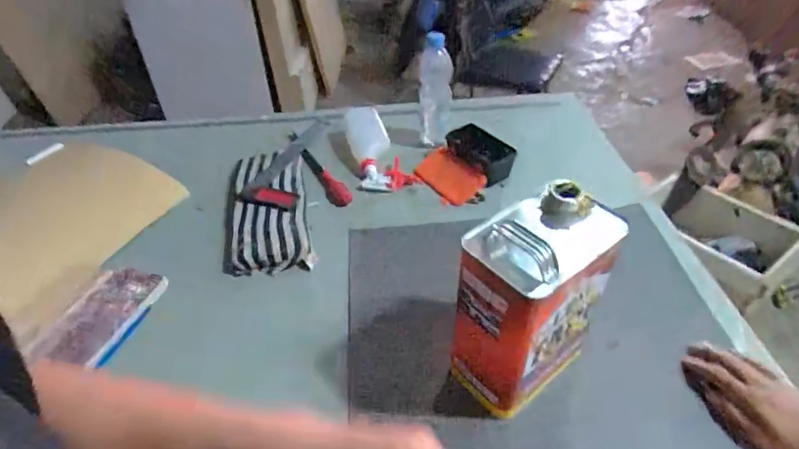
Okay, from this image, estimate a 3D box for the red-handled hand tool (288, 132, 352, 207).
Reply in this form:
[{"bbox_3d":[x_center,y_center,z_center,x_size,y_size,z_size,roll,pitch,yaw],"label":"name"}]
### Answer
[{"bbox_3d":[-0.176,-0.119,1.011,0.041,0.041,0.264,-26,48,-19],"label":"red-handled hand tool"}]

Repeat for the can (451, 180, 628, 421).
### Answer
[{"bbox_3d":[0.152,0.089,0.549,0.168,0.240,0.107,-29,50,-22],"label":"can"}]

